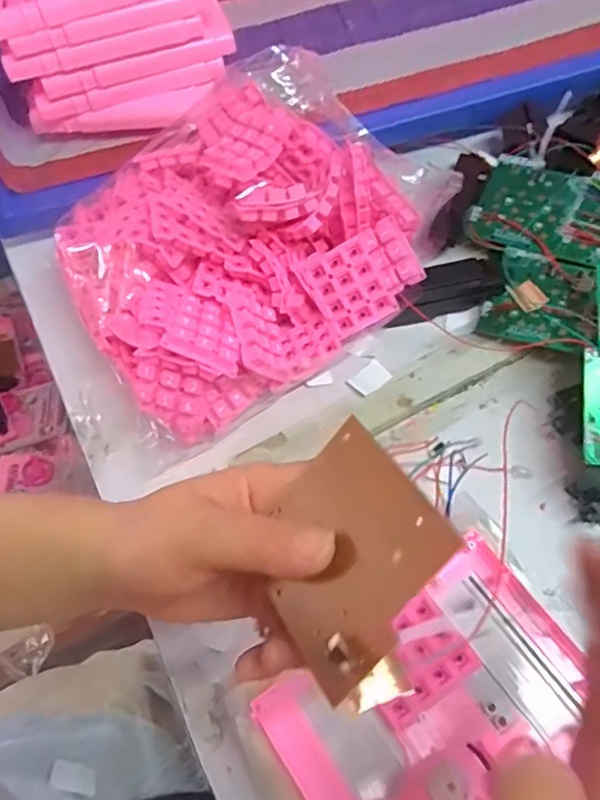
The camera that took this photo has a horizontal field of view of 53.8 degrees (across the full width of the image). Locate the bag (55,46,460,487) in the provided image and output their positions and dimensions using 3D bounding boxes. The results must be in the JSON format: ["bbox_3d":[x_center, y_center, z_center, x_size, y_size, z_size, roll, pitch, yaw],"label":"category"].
[{"bbox_3d":[-0.049,-0.114,0.441,0.275,0.094,0.222,-37,66,-13],"label":"bag"}]

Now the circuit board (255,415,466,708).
[{"bbox_3d":[0.015,0.053,0.211,0.068,0.008,0.073,-51,48,13],"label":"circuit board"}]

